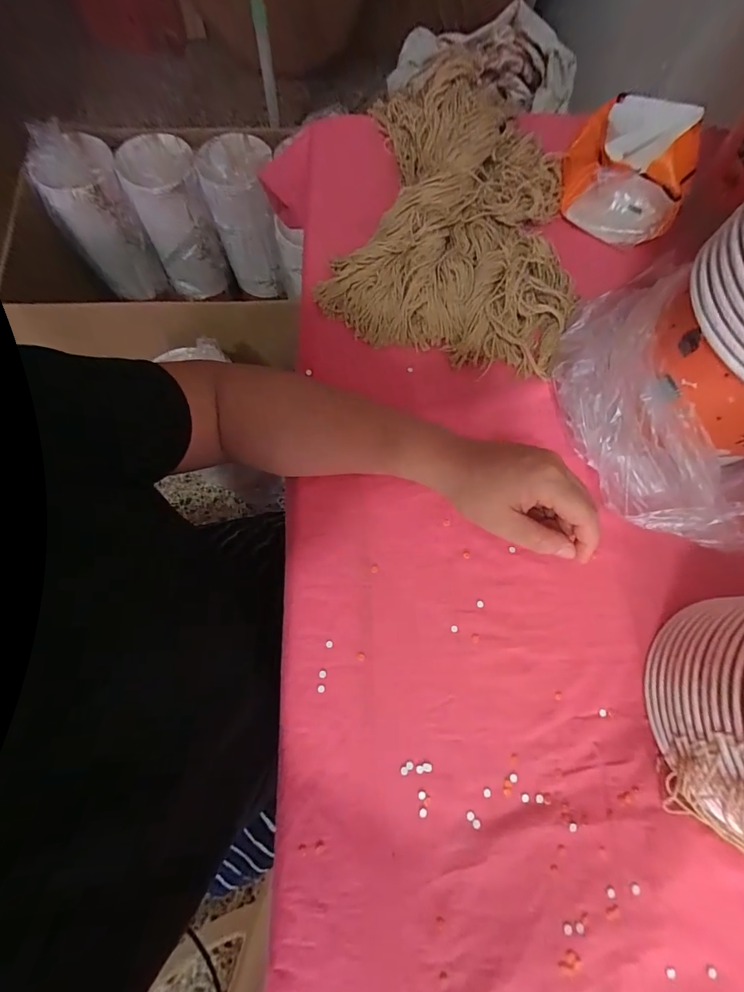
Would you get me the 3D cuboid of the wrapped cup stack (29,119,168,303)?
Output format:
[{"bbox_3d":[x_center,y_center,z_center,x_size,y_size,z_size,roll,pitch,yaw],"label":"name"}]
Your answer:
[{"bbox_3d":[-0.603,-0.618,0.944,0.135,0.332,0.168,43,75,11],"label":"wrapped cup stack"}]

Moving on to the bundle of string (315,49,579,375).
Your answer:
[{"bbox_3d":[0.093,-0.290,0.421,0.245,0.055,0.323,15,73,3],"label":"bundle of string"}]

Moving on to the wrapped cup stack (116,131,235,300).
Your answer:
[{"bbox_3d":[-0.460,-0.649,0.996,0.160,0.288,0.169,-25,75,-10],"label":"wrapped cup stack"}]

